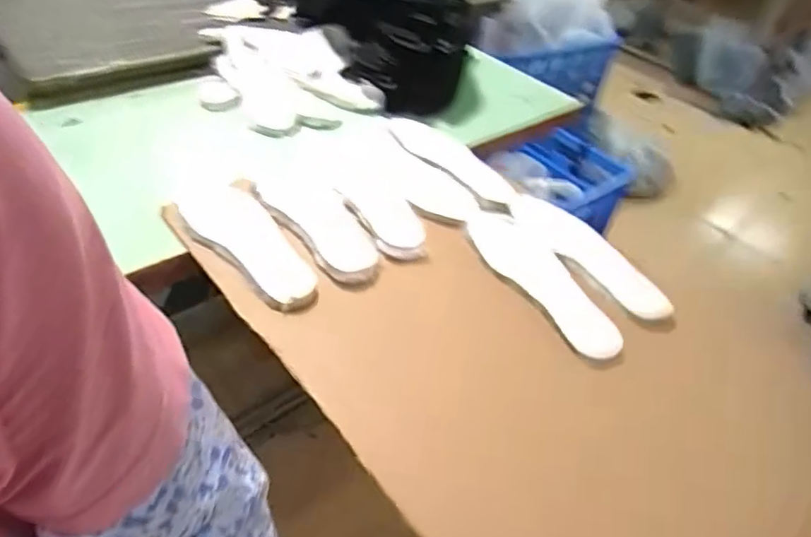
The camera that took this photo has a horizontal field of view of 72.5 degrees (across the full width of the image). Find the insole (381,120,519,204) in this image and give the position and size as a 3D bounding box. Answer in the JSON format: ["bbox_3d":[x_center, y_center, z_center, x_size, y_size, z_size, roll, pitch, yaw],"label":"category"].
[{"bbox_3d":[0.078,-0.192,0.946,0.095,0.013,0.283,-28,53,-30],"label":"insole"}]

